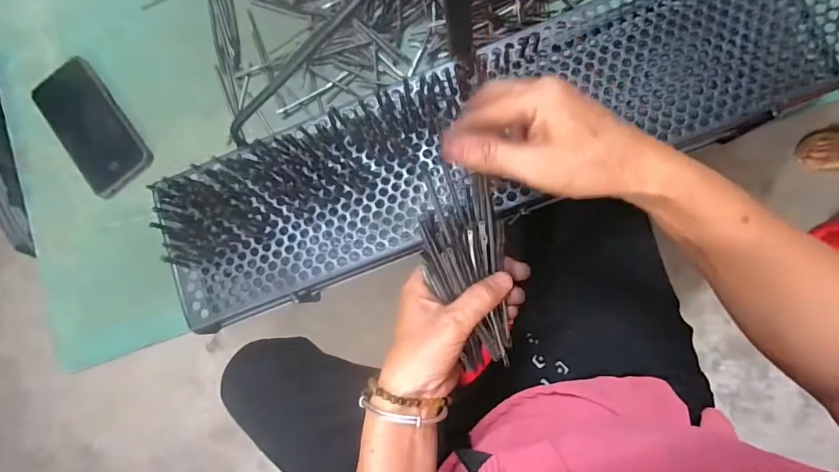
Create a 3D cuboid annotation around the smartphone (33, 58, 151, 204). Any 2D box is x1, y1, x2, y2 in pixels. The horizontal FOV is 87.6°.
[{"bbox_3d":[-0.384,-0.130,0.506,0.077,0.012,0.176,-39,82,2],"label":"smartphone"}]

